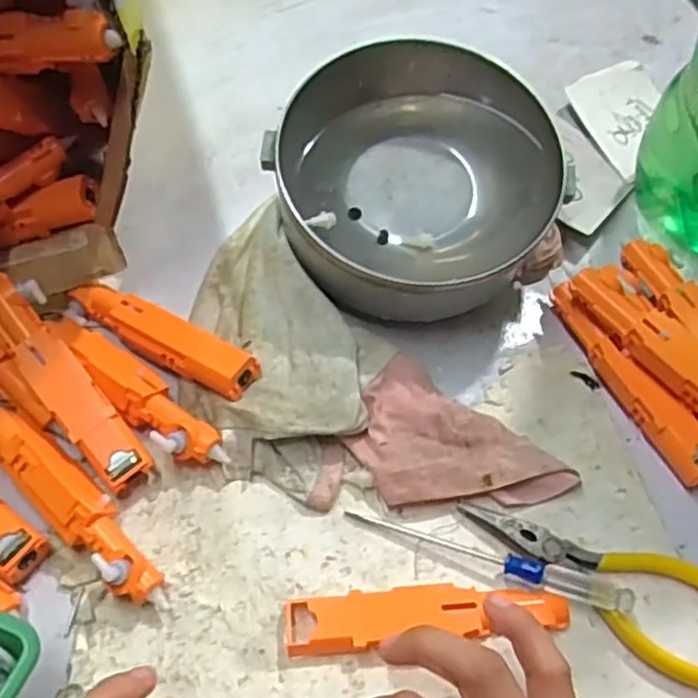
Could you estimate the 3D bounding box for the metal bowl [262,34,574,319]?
[{"bbox_3d":[0.033,-0.090,0.398,0.146,0.063,0.146,1,71,-2],"label":"metal bowl"}]

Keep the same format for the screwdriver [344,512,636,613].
[{"bbox_3d":[0.060,0.090,0.328,0.124,0.016,0.013,17,60,9],"label":"screwdriver"}]

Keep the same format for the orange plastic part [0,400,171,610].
[{"bbox_3d":[-0.124,0.067,0.331,0.121,0.025,0.023,40,66,21],"label":"orange plastic part"}]

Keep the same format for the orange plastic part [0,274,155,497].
[{"bbox_3d":[-0.137,0.014,0.350,0.023,0.017,0.123,-36,82,-21],"label":"orange plastic part"}]

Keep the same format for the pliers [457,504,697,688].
[{"bbox_3d":[0.111,0.098,0.329,0.126,0.007,0.046,30,62,16],"label":"pliers"}]

